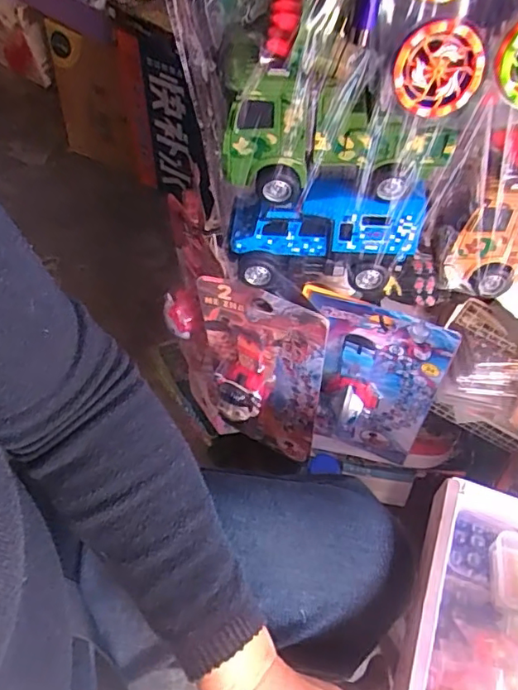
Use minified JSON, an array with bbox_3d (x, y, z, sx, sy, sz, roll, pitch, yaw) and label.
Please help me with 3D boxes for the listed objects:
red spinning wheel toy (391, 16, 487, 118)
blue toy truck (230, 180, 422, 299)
[{"bbox_3d":[0.089,-0.135,0.265,0.043,0.041,0.011,7,55,1],"label":"red spinning wheel toy"},{"bbox_3d":[0.045,-0.086,0.402,0.141,0.098,0.055,18,56,9],"label":"blue toy truck"}]

